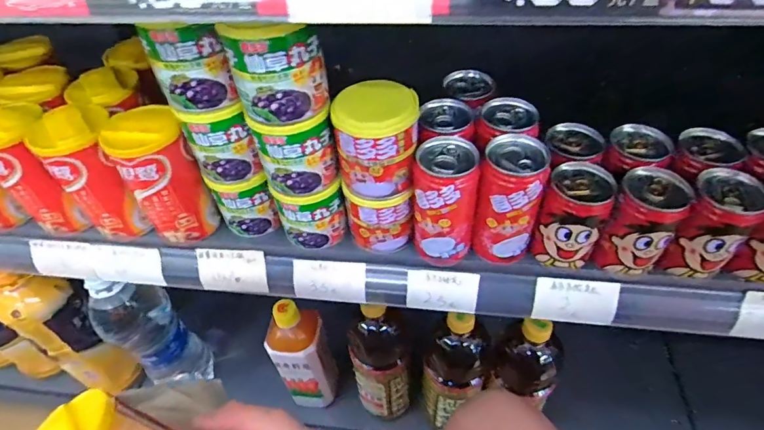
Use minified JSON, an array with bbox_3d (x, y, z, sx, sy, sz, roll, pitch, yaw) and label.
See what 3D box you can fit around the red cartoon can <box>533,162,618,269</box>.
[{"bbox_3d":[0.158,0.004,0.364,0.048,0.080,0.045,-2,48,3],"label":"red cartoon can"}]

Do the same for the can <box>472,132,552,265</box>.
[{"bbox_3d":[0.107,-0.009,0.371,0.051,0.110,0.045,12,50,15],"label":"can"}]

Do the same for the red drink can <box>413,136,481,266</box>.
[{"bbox_3d":[0.054,-0.008,0.376,0.052,0.106,0.050,-2,48,3],"label":"red drink can"}]

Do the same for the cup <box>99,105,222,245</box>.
[{"bbox_3d":[-0.199,-0.035,0.402,0.059,0.118,0.062,-27,52,-19],"label":"cup"}]

